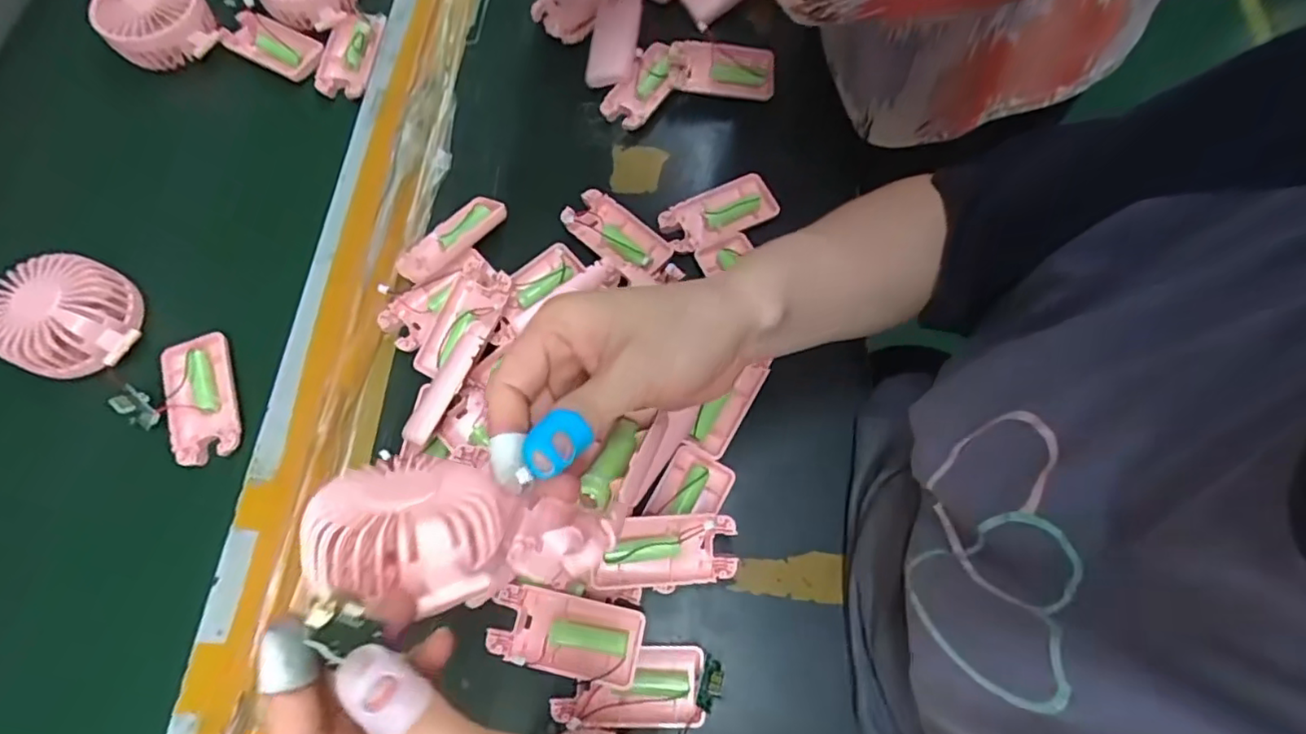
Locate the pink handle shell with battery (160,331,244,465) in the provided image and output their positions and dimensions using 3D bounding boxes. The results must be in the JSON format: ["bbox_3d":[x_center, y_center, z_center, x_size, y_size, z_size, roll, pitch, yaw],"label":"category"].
[{"bbox_3d":[-0.326,0.021,0.437,0.047,0.009,0.093,-19,71,-8],"label":"pink handle shell with battery"}]

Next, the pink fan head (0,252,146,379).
[{"bbox_3d":[-0.426,-0.037,0.448,0.094,0.036,0.086,0,70,-1],"label":"pink fan head"}]

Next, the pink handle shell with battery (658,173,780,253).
[{"bbox_3d":[0.054,-0.130,0.507,0.096,0.023,0.045,-21,71,-9],"label":"pink handle shell with battery"}]

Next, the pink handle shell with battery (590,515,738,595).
[{"bbox_3d":[0.009,0.121,0.401,0.091,0.026,0.046,0,70,-1],"label":"pink handle shell with battery"}]

